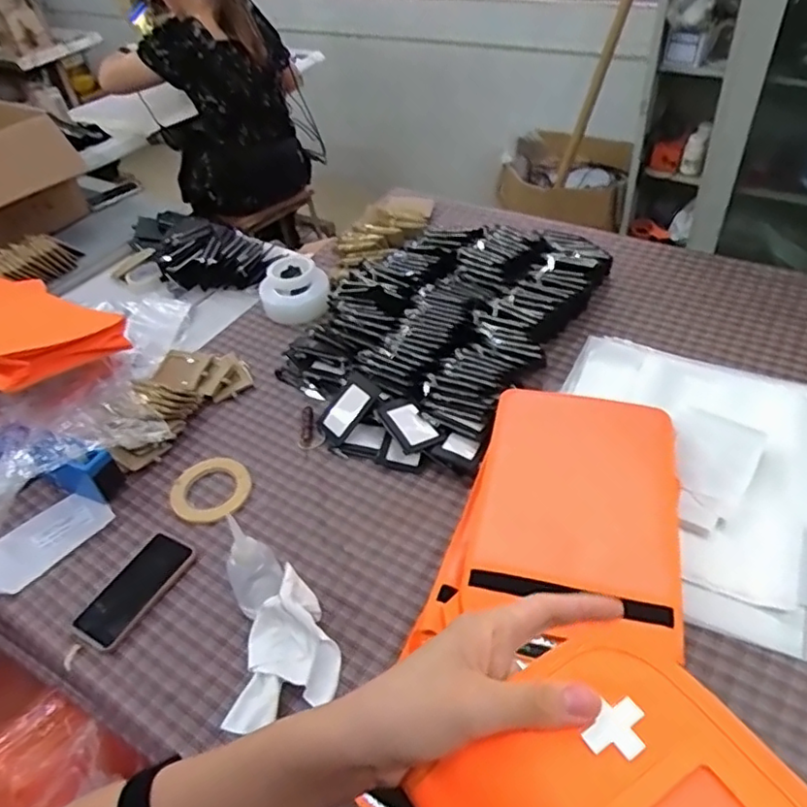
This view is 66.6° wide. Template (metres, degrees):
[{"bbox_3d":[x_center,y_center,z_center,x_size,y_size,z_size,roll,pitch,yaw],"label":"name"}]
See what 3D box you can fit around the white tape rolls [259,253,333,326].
[{"bbox_3d":[-0.217,-0.226,1.226,0.138,0.071,0.146,-4,45,4],"label":"white tape rolls"}]

